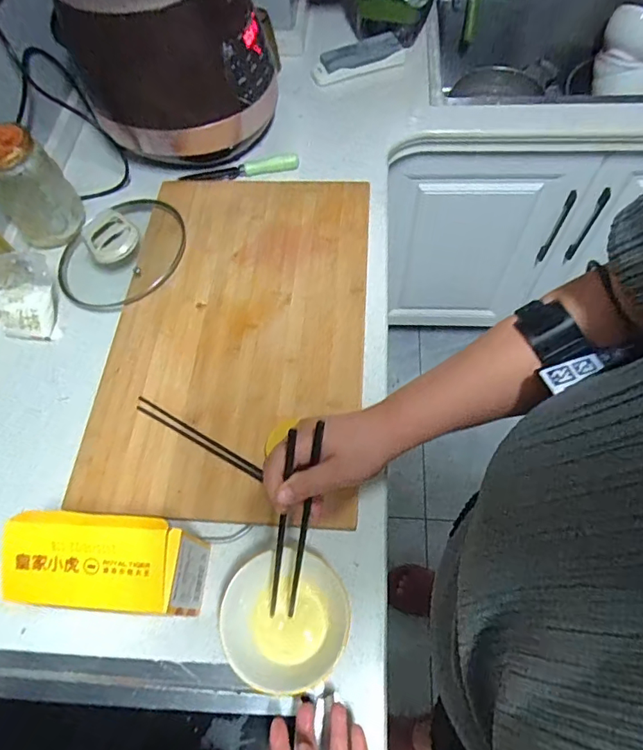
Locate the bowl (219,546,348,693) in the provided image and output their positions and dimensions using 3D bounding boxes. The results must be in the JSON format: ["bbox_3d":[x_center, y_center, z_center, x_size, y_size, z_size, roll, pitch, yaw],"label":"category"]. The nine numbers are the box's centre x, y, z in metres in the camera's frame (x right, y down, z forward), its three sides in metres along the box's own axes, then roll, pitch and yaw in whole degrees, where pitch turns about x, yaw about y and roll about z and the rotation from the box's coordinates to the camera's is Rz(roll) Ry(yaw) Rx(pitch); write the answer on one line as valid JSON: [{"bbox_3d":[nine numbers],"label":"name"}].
[{"bbox_3d":[-0.034,0.241,0.485,0.116,0.073,0.121,-2,62,3],"label":"bowl"}]

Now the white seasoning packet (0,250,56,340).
[{"bbox_3d":[-0.422,-0.108,0.673,0.087,0.038,0.126,-8,105,-18],"label":"white seasoning packet"}]

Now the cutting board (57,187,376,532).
[{"bbox_3d":[-0.111,-0.075,0.683,0.341,0.029,0.539,3,63,5],"label":"cutting board"}]

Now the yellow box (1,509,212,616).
[{"bbox_3d":[-0.207,0.195,0.485,0.156,0.146,0.084,2,63,5],"label":"yellow box"}]

